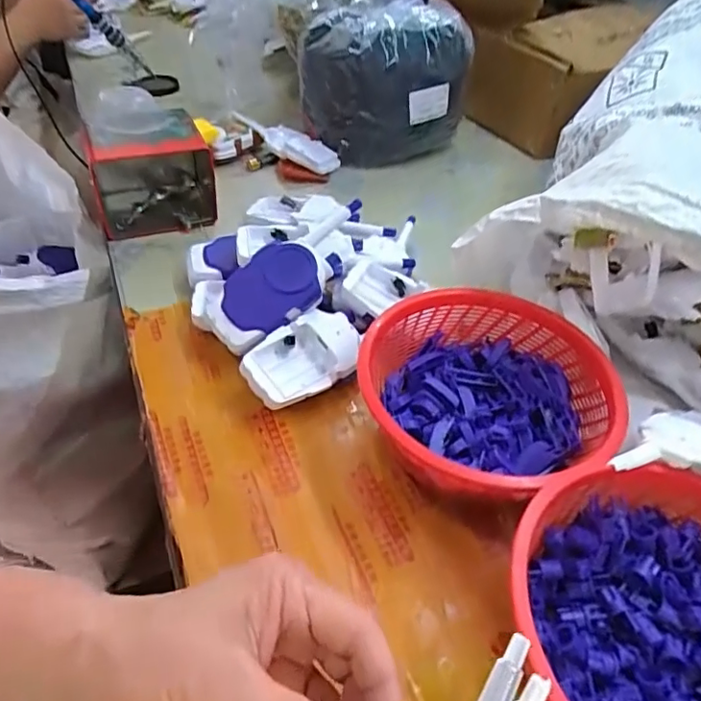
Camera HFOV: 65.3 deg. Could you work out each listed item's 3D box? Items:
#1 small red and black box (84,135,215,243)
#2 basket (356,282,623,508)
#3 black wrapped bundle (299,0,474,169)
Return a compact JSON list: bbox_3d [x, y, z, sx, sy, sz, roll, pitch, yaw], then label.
[{"bbox_3d":[-0.222,-0.204,0.619,0.131,0.099,0.120,-12,48,-15],"label":"small red and black box"},{"bbox_3d":[0.103,0.042,0.413,0.188,0.082,0.184,2,46,-3],"label":"basket"},{"bbox_3d":[0.050,-0.364,0.748,0.214,0.170,0.130,-12,48,-16],"label":"black wrapped bundle"}]

